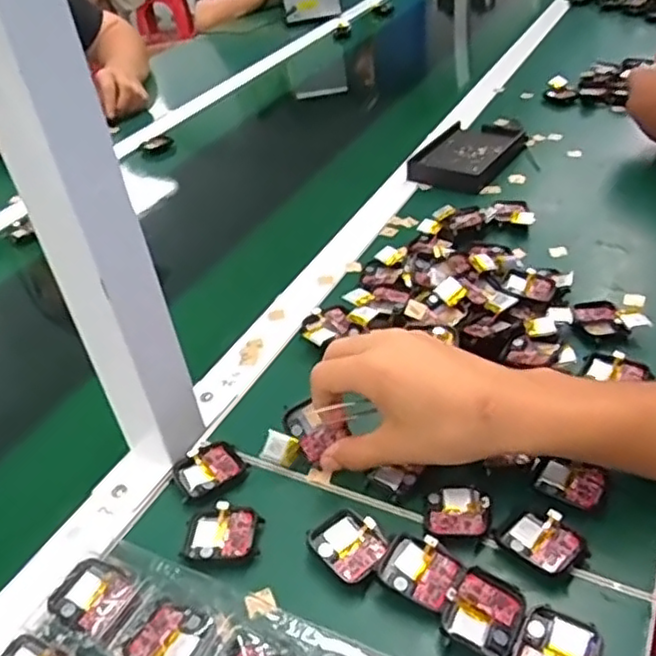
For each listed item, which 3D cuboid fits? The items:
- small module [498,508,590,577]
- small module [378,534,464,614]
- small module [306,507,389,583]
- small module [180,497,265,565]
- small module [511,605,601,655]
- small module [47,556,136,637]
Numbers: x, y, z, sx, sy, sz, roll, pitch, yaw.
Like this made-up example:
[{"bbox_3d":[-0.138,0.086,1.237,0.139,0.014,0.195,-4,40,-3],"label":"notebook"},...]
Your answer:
[{"bbox_3d":[0.122,0.121,0.382,0.042,0.010,0.038,25,48,37],"label":"small module"},{"bbox_3d":[0.052,0.134,0.367,0.041,0.013,0.036,21,46,34],"label":"small module"},{"bbox_3d":[0.013,0.127,0.392,0.036,0.009,0.043,-33,43,-28],"label":"small module"},{"bbox_3d":[-0.064,0.124,0.405,0.044,0.008,0.039,-4,37,7],"label":"small module"},{"bbox_3d":[0.114,0.159,0.330,0.037,0.012,0.044,17,44,30],"label":"small module"},{"bbox_3d":[-0.132,0.150,0.375,0.043,0.004,0.037,14,43,28],"label":"small module"}]

